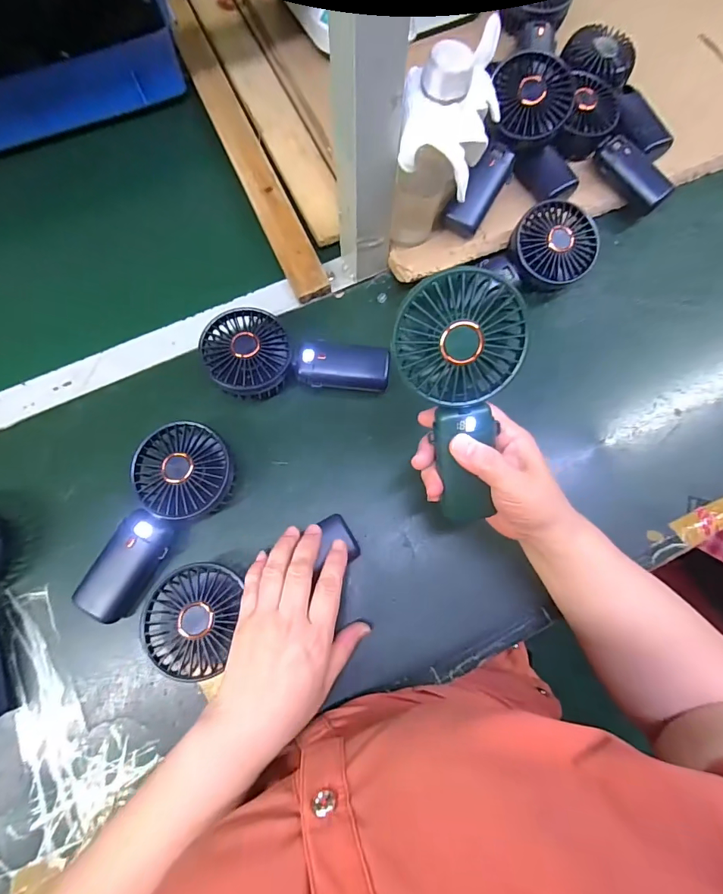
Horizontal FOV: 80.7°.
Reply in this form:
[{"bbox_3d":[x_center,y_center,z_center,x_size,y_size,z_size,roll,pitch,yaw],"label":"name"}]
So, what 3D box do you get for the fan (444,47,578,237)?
[{"bbox_3d":[0.155,-0.315,0.447,0.074,0.035,0.187,31,98,8],"label":"fan"}]

